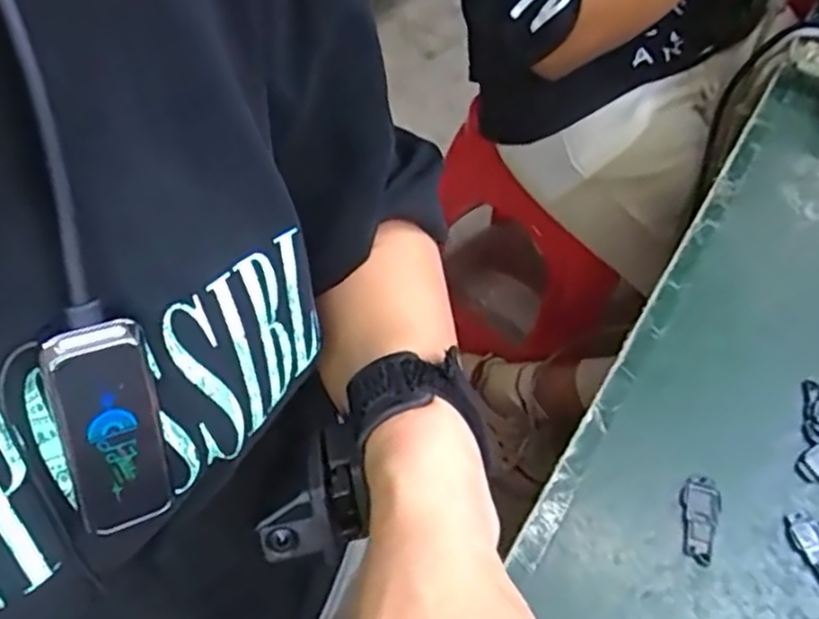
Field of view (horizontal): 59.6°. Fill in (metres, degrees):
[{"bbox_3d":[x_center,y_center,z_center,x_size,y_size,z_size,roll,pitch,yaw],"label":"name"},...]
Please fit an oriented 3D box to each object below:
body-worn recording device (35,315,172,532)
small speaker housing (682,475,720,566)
[{"bbox_3d":[-0.085,0.034,0.204,0.024,0.062,0.010,-7,20,-8],"label":"body-worn recording device"},{"bbox_3d":[0.132,0.096,0.327,0.016,0.006,0.040,17,56,7],"label":"small speaker housing"}]

